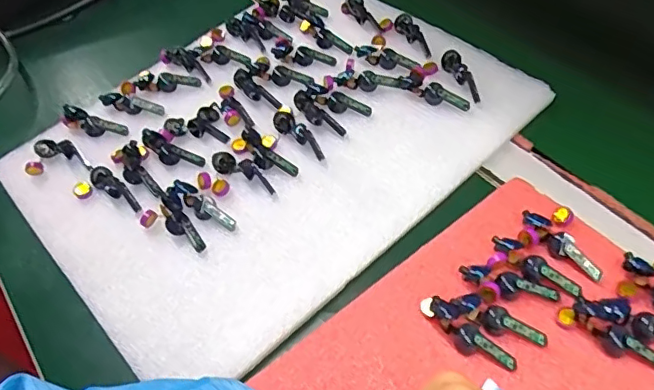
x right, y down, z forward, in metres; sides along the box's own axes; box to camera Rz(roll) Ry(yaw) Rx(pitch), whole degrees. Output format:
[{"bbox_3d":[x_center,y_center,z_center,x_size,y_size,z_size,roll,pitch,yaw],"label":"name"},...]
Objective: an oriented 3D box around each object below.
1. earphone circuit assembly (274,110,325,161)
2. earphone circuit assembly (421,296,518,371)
[{"bbox_3d":[-0.020,-0.044,0.407,0.014,0.009,0.052,-39,58,-20],"label":"earphone circuit assembly"},{"bbox_3d":[0.075,0.076,0.302,0.057,0.016,0.013,30,63,26],"label":"earphone circuit assembly"}]

